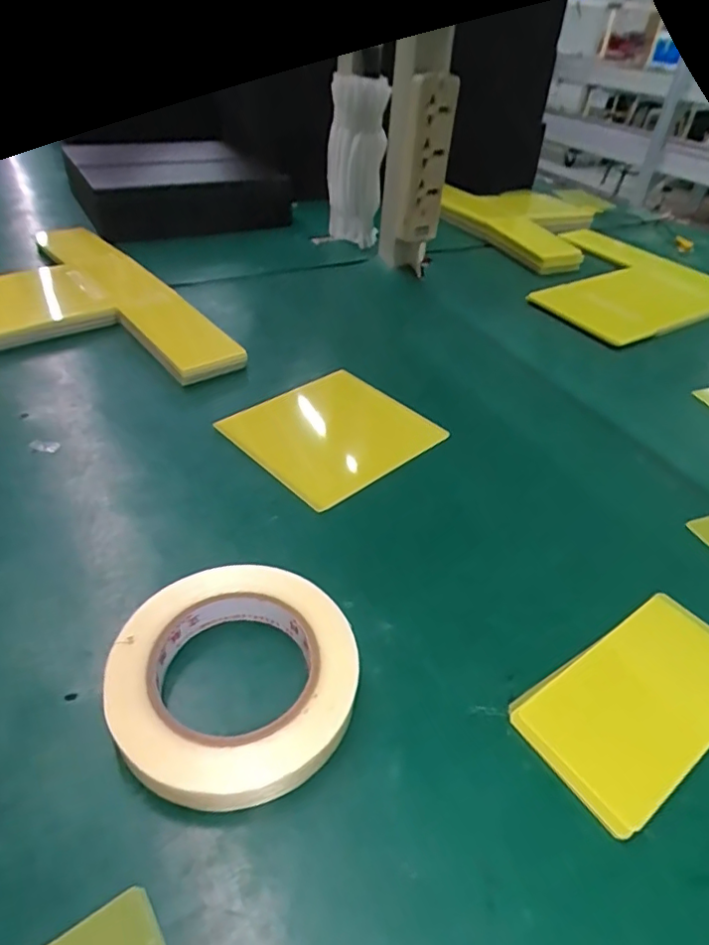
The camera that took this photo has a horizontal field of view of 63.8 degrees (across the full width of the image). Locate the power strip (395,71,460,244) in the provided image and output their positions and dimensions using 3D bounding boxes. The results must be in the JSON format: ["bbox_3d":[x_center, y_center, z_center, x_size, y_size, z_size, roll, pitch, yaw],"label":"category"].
[{"bbox_3d":[0.080,-0.354,0.652,0.052,0.168,0.030,-8,42,-14],"label":"power strip"}]

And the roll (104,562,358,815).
[{"bbox_3d":[-0.059,0.100,0.288,0.115,0.027,0.119,2,41,-2],"label":"roll"}]

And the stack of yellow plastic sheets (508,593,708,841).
[{"bbox_3d":[0.154,0.118,0.302,0.138,0.007,0.071,-22,48,-28],"label":"stack of yellow plastic sheets"}]

